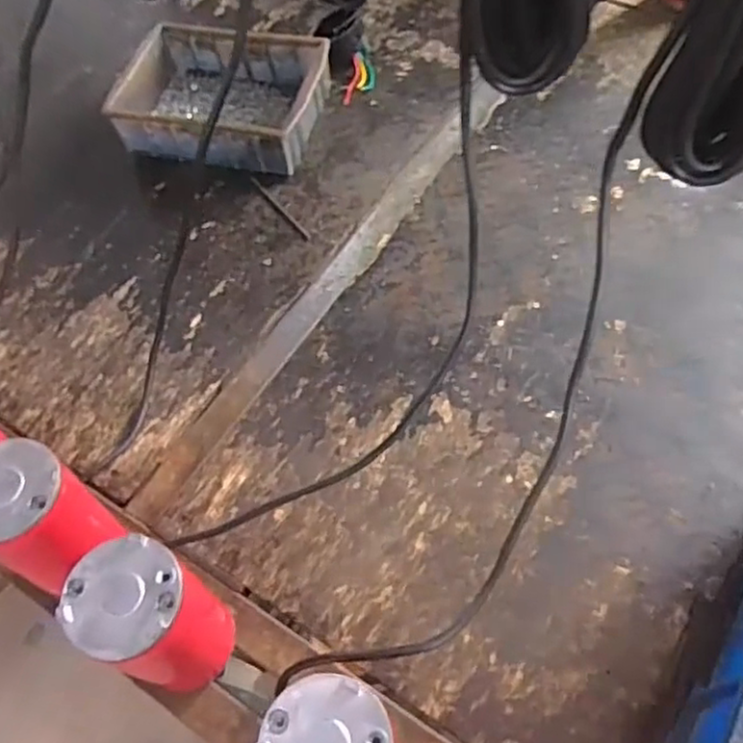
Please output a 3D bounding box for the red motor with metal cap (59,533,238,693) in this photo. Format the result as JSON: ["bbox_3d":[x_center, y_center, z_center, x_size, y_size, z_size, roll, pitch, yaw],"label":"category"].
[{"bbox_3d":[-0.153,0.182,0.495,0.070,0.176,0.075,15,62,13],"label":"red motor with metal cap"}]

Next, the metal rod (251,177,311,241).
[{"bbox_3d":[-0.108,-0.193,0.806,0.008,0.006,0.121,-34,63,-15],"label":"metal rod"}]

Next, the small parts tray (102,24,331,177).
[{"bbox_3d":[-0.186,-0.346,0.858,0.239,0.068,0.189,13,61,11],"label":"small parts tray"}]

